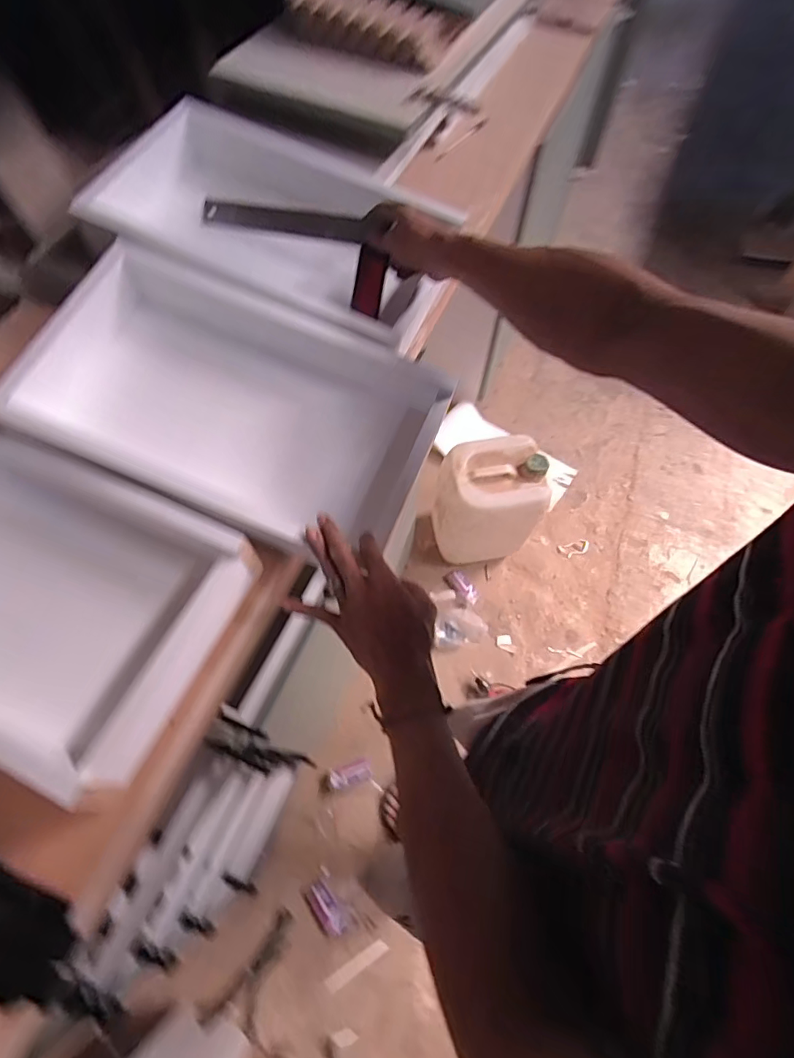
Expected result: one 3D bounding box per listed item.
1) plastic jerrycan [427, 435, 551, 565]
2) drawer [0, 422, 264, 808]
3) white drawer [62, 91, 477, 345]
[{"bbox_3d":[0.243,-0.065,1.409,0.267,0.366,0.218,-5,66,-4],"label":"plastic jerrycan"},{"bbox_3d":[-0.418,0.039,0.531,0.464,0.084,0.262,25,66,9],"label":"drawer"},{"bbox_3d":[-0.169,-0.403,0.705,0.487,0.129,0.288,20,67,7],"label":"white drawer"}]

